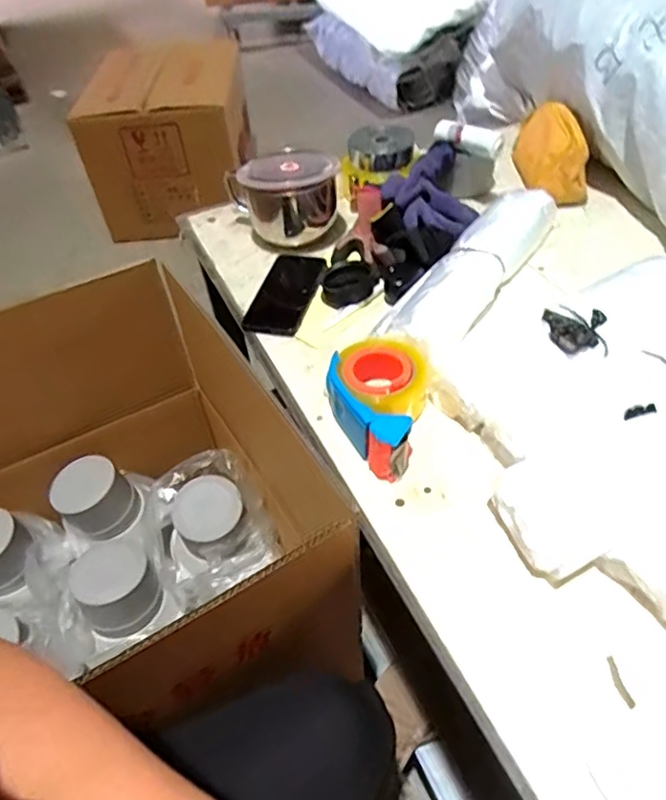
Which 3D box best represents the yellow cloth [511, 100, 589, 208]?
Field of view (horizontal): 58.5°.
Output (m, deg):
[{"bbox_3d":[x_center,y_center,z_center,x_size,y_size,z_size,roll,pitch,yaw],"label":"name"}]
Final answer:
[{"bbox_3d":[0.353,-0.415,0.979,0.084,0.091,0.212,-6,47,1],"label":"yellow cloth"}]

